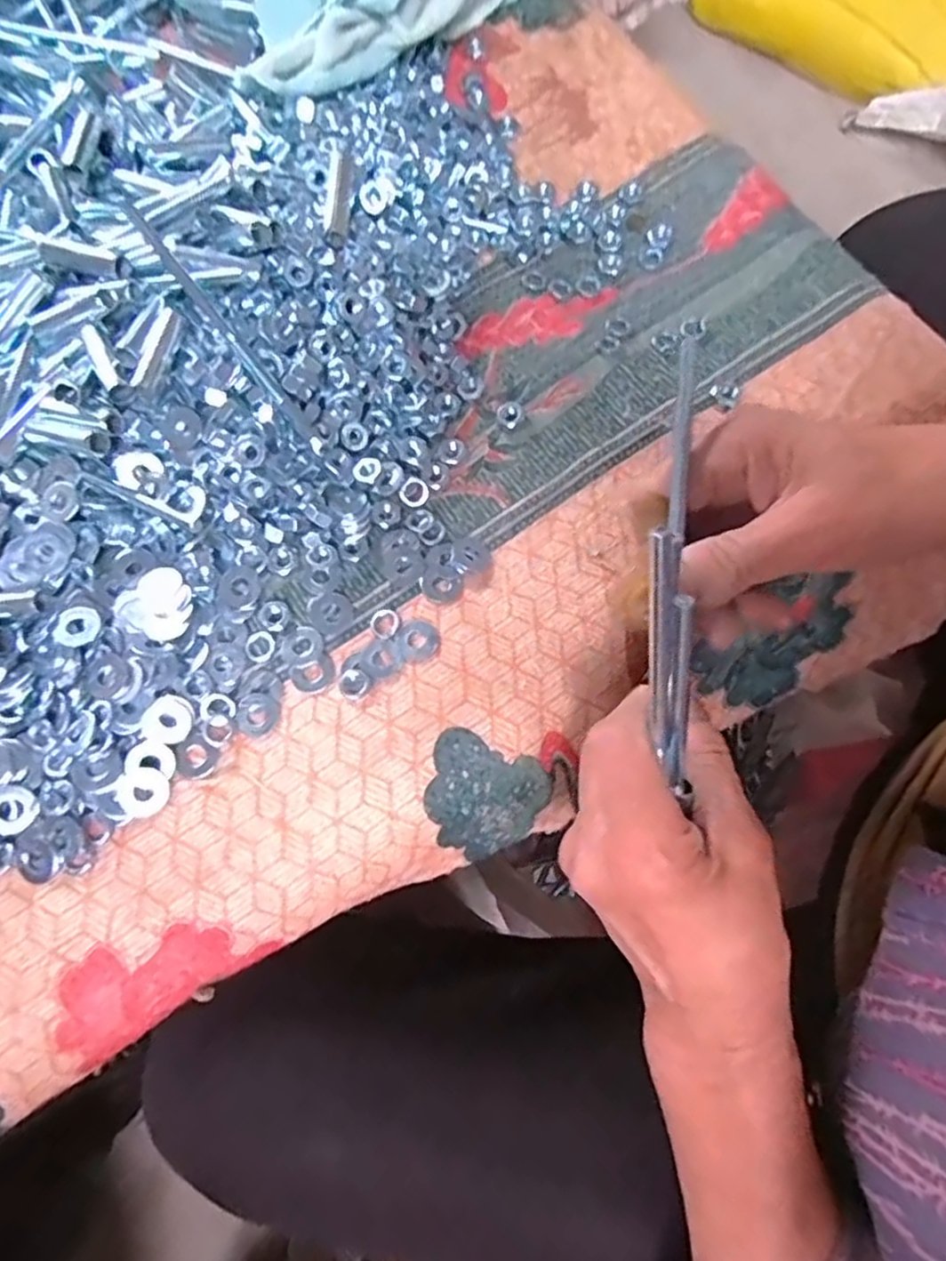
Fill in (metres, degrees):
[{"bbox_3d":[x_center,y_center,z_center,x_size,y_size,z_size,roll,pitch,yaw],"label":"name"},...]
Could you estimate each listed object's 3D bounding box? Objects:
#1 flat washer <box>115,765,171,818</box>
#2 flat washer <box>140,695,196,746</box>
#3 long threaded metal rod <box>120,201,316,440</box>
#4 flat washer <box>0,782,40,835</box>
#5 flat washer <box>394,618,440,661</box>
[{"bbox_3d":[-0.135,0.066,0.278,0.019,0.004,0.020,2,81,-15],"label":"flat washer"},{"bbox_3d":[-0.128,0.038,0.287,0.019,0.004,0.020,0,73,-1],"label":"flat washer"},{"bbox_3d":[-0.117,-0.142,0.312,0.007,0.006,0.132,-39,92,-11],"label":"long threaded metal rod"},{"bbox_3d":[-0.186,0.071,0.272,0.024,0.004,0.019,14,73,3],"label":"flat washer"},{"bbox_3d":[-0.024,0.004,0.297,0.019,0.004,0.019,0,73,-1],"label":"flat washer"}]

